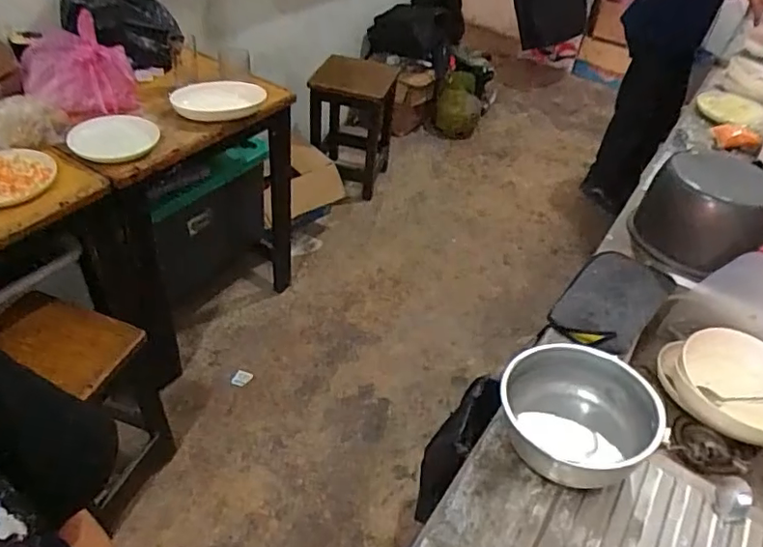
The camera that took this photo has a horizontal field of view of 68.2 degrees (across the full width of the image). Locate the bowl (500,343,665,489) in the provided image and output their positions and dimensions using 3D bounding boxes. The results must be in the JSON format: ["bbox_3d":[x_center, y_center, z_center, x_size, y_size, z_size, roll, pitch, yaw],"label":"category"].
[{"bbox_3d":[0.244,0.180,0.723,0.174,0.091,0.183,3,43,-3],"label":"bowl"}]

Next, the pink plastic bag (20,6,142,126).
[{"bbox_3d":[-0.683,-0.457,1.268,0.198,0.131,0.233,-28,53,-31],"label":"pink plastic bag"}]

